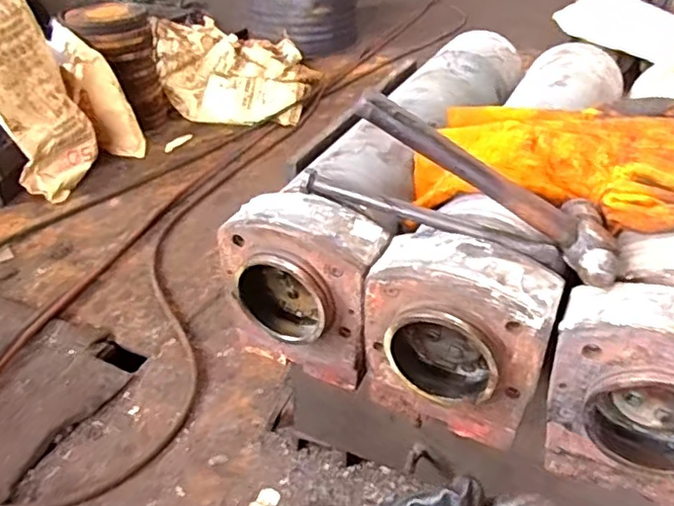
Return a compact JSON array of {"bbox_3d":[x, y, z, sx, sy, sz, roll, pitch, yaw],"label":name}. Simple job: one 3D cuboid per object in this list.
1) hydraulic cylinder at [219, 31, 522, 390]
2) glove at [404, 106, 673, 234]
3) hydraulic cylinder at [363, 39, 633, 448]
[{"bbox_3d":[0.099,-0.111,0.830,0.154,0.184,0.667,16,38,23],"label":"hydraulic cylinder"},{"bbox_3d":[0.247,-0.092,0.626,0.339,0.094,0.184,10,36,16],"label":"glove"},{"bbox_3d":[0.247,-0.062,0.777,0.164,0.186,0.679,16,38,23],"label":"hydraulic cylinder"}]

